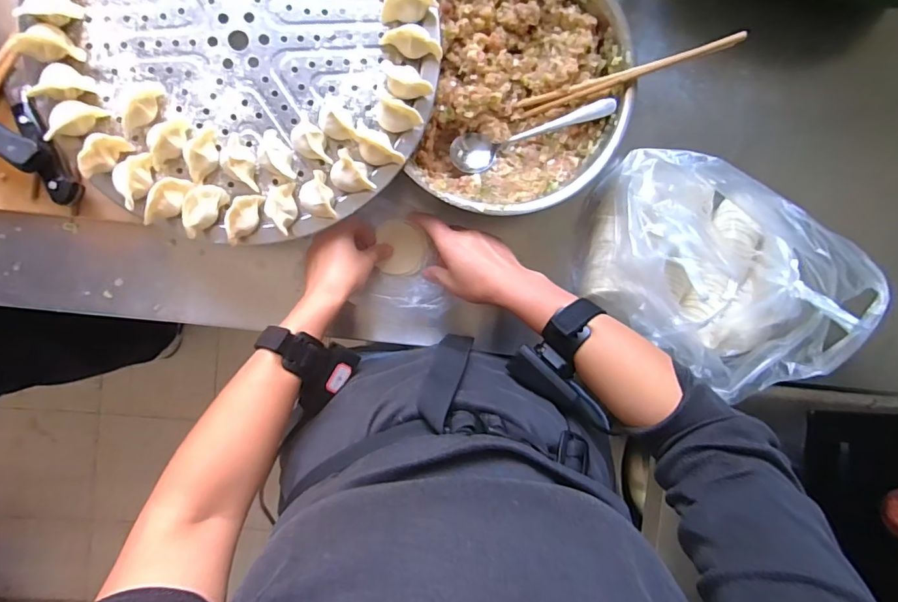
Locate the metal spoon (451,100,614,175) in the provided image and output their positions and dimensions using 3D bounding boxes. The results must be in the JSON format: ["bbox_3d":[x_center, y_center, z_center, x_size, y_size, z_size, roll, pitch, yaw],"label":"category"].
[{"bbox_3d":[0.082,-0.178,0.490,0.163,0.043,0.040,-22,96,-2],"label":"metal spoon"}]

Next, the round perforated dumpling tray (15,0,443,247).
[{"bbox_3d":[-0.185,-0.231,0.419,0.338,0.032,0.337,0,94,-4],"label":"round perforated dumpling tray"}]

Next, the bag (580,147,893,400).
[{"bbox_3d":[0.267,-0.036,0.494,0.250,0.154,0.181,40,91,-6],"label":"bag"}]

